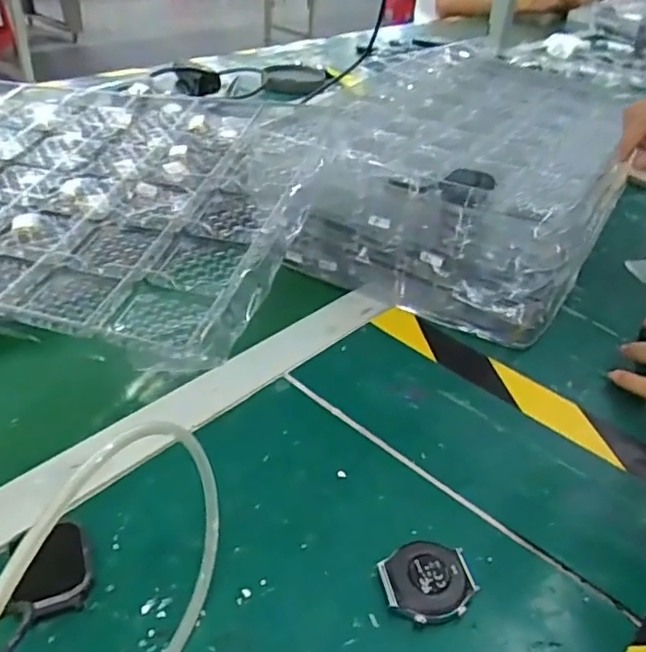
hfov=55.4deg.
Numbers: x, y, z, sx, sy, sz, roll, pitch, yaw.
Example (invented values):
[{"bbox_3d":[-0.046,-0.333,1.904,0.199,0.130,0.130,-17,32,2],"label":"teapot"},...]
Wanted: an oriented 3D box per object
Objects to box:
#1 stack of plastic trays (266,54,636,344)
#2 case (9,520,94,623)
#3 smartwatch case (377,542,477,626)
[{"bbox_3d":[0.160,-0.178,0.693,0.306,0.118,0.424,23,40,21],"label":"stack of plastic trays"},{"bbox_3d":[-0.147,0.131,0.335,0.039,0.013,0.054,-12,41,-22],"label":"case"},{"bbox_3d":[0.060,0.143,0.344,0.052,0.013,0.042,-6,39,-16],"label":"smartwatch case"}]

